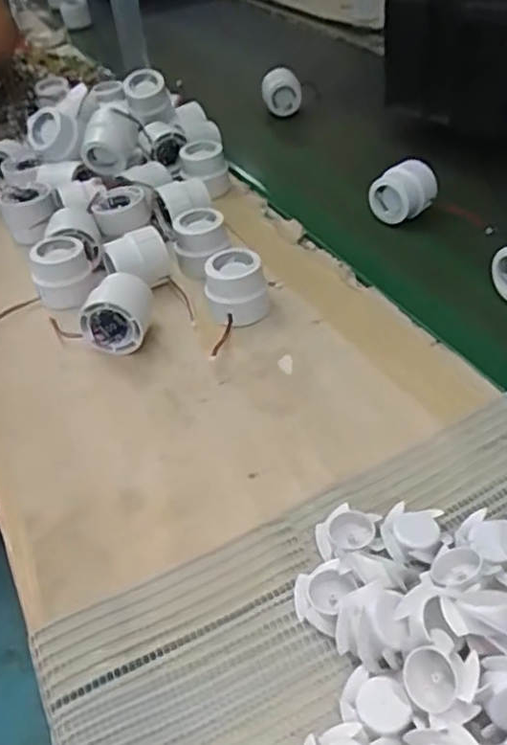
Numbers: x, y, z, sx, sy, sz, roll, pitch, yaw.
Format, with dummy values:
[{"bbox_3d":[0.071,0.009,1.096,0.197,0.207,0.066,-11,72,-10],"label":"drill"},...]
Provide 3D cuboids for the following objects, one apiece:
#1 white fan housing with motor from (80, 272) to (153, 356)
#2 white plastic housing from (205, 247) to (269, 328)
[{"bbox_3d":[-0.116,-0.053,0.582,0.051,0.048,0.061,-3,39,3],"label":"white fan housing with motor"},{"bbox_3d":[-0.016,-0.074,0.592,0.052,0.046,0.052,-3,39,3],"label":"white plastic housing"}]

